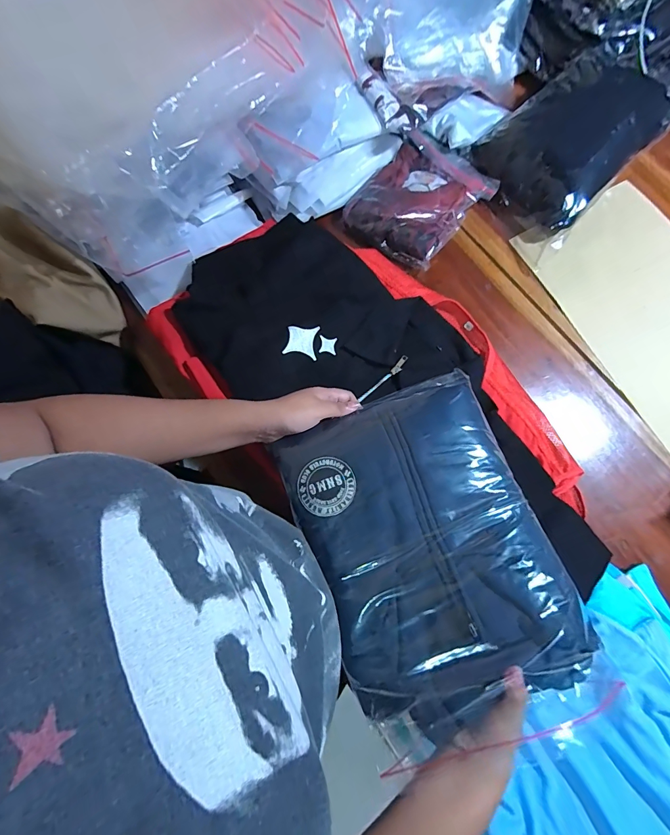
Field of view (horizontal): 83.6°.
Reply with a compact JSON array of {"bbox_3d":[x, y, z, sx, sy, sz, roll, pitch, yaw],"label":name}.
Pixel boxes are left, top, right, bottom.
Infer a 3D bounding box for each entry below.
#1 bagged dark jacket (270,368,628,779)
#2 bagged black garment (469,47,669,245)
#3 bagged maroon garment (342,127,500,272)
[{"bbox_3d":[0.099,0.130,0.401,0.254,0.070,0.335,-20,76,-4],"label":"bagged dark jacket"},{"bbox_3d":[0.410,-0.465,0.619,0.323,0.082,0.209,-36,77,-7],"label":"bagged black garment"},{"bbox_3d":[0.140,-0.366,0.633,0.172,0.038,0.212,41,80,11],"label":"bagged maroon garment"}]

